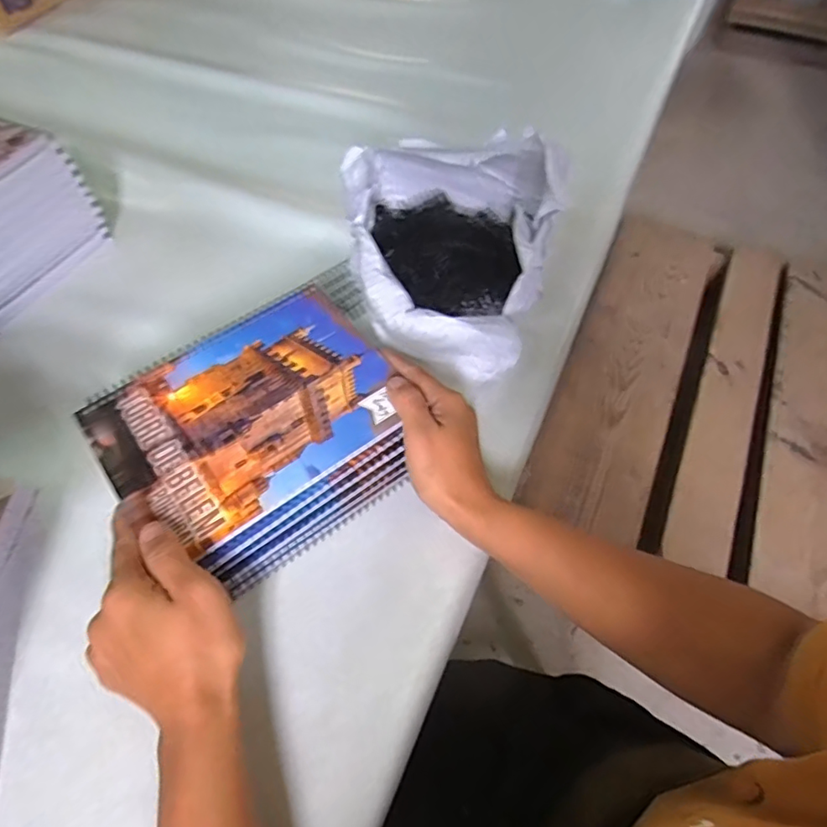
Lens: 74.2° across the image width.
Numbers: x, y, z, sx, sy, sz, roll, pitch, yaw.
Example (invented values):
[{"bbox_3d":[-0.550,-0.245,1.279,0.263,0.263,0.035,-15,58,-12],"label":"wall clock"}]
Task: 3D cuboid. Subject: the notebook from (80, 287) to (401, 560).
[{"bbox_3d":[-0.112,-0.005,0.376,0.191,0.007,0.150,-32,62,-19],"label":"notebook"}]

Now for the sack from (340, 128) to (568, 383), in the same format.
[{"bbox_3d":[0.021,-0.147,0.478,0.187,0.100,0.213,16,58,10],"label":"sack"}]

